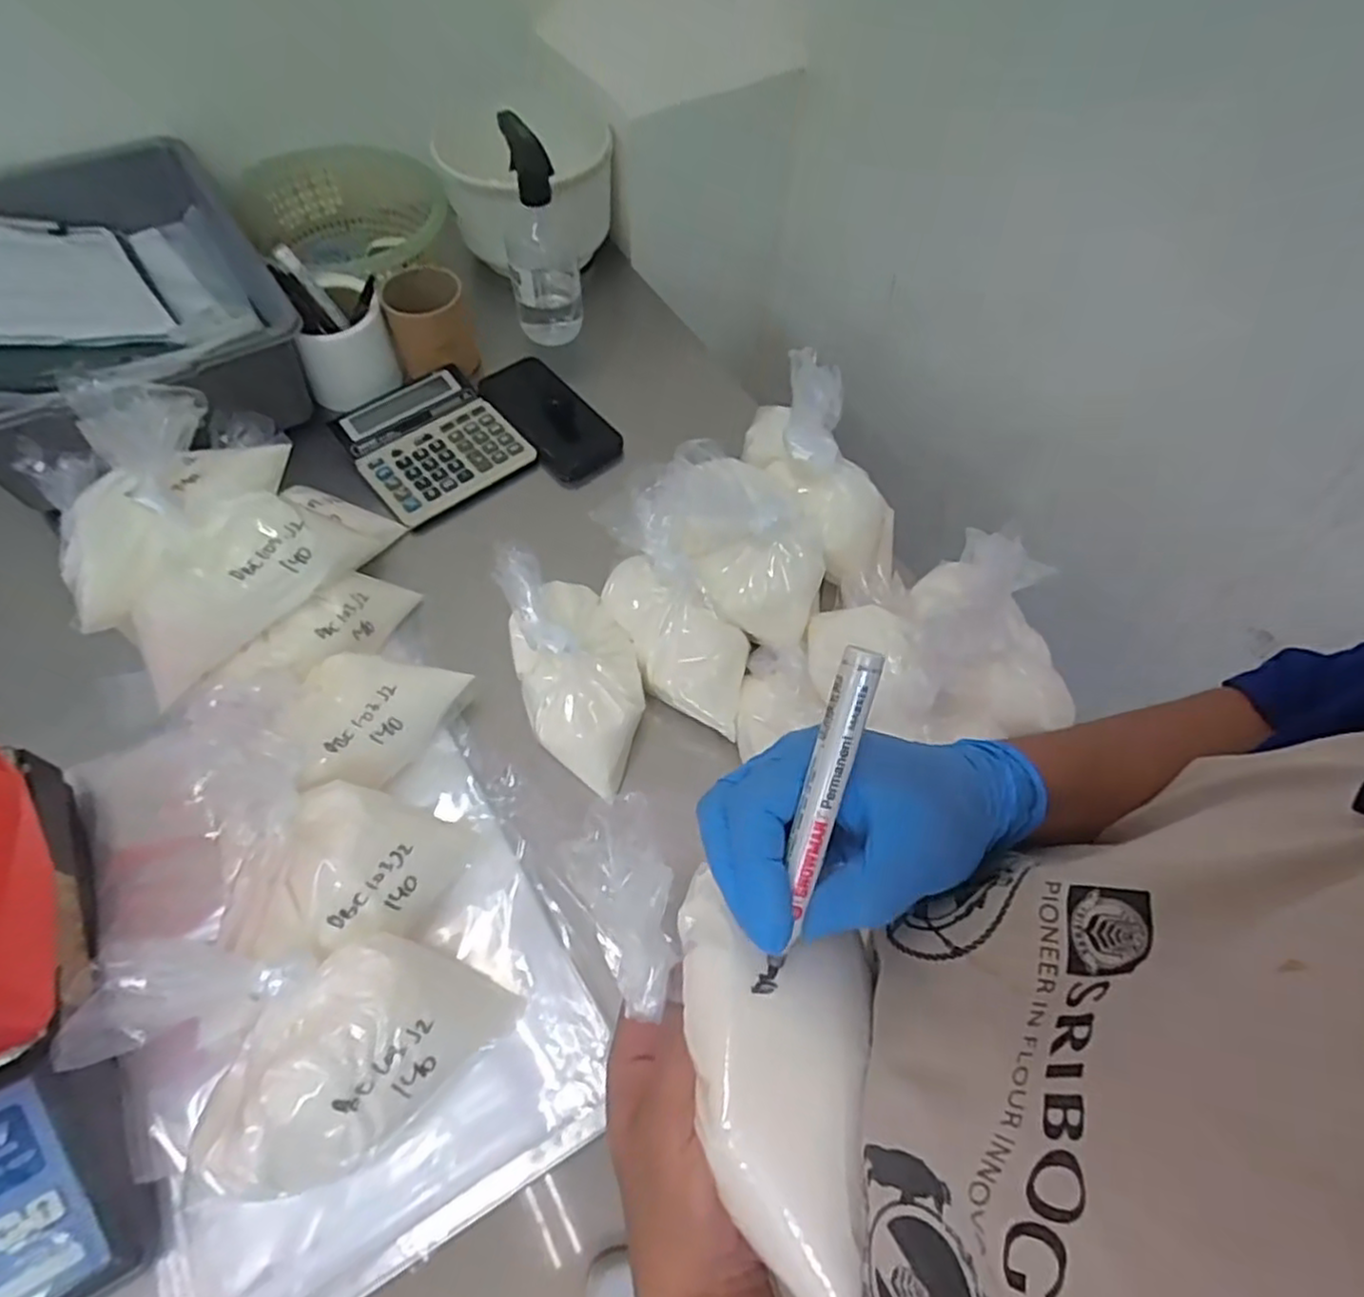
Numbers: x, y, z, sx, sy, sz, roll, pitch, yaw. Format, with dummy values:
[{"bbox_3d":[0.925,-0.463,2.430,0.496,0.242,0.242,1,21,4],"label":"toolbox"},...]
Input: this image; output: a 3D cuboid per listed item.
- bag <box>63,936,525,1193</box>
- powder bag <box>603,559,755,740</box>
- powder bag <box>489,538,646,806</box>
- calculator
[{"bbox_3d":[-0.204,0.220,0.399,0.203,0.112,0.127,-6,60,-7],"label":"bag"},{"bbox_3d":[-0.009,-0.005,0.575,0.158,0.051,0.082,34,63,16],"label":"powder bag"},{"bbox_3d":[-0.082,0.014,0.565,0.093,0.058,0.199,-21,76,-15],"label":"powder bag"},{"bbox_3d":[-0.254,-0.209,0.728,0.146,0.020,0.168,-36,67,-22],"label":"calculator"}]

